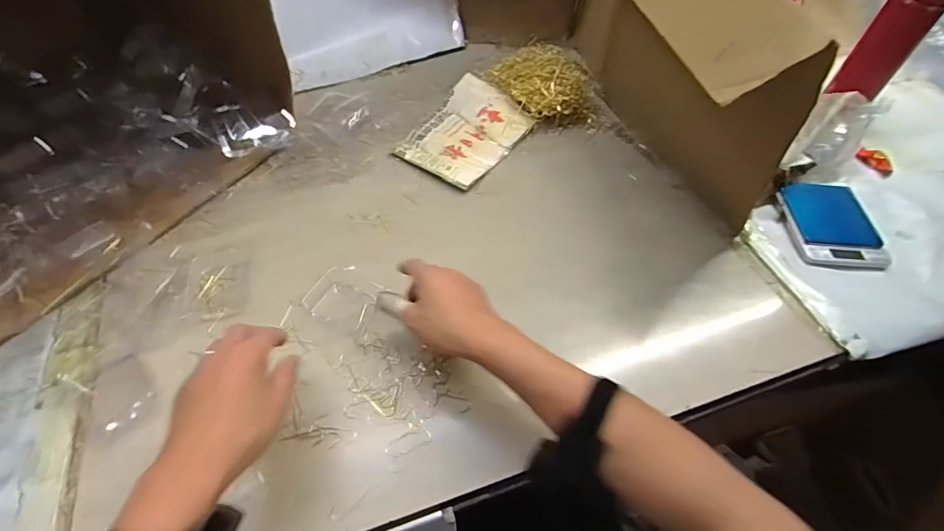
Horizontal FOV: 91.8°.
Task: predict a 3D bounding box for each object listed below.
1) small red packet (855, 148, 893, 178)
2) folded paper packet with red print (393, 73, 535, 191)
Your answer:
[{"bbox_3d":[0.616,-0.161,0.700,0.025,0.022,0.063,-3,54,-6],"label":"small red packet"},{"bbox_3d":[-0.008,-0.201,0.676,0.138,0.031,0.185,31,58,19],"label":"folded paper packet with red print"}]

